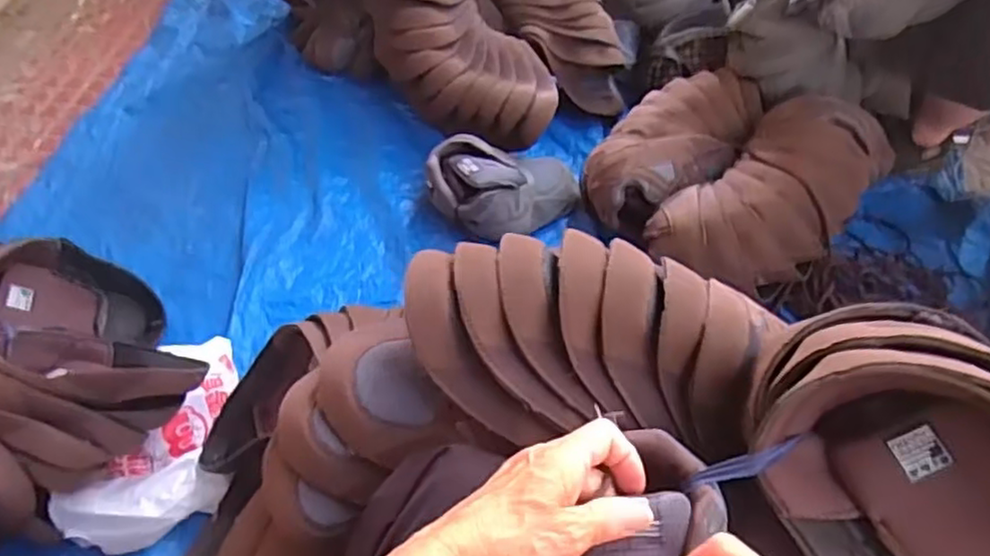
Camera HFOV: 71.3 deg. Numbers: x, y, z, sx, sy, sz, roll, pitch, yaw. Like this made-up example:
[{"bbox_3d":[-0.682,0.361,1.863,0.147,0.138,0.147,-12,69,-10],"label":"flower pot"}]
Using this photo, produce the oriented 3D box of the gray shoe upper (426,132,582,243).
[{"bbox_3d":[0.017,-0.137,1.056,0.232,0.103,0.153,-6,52,-4],"label":"gray shoe upper"}]

